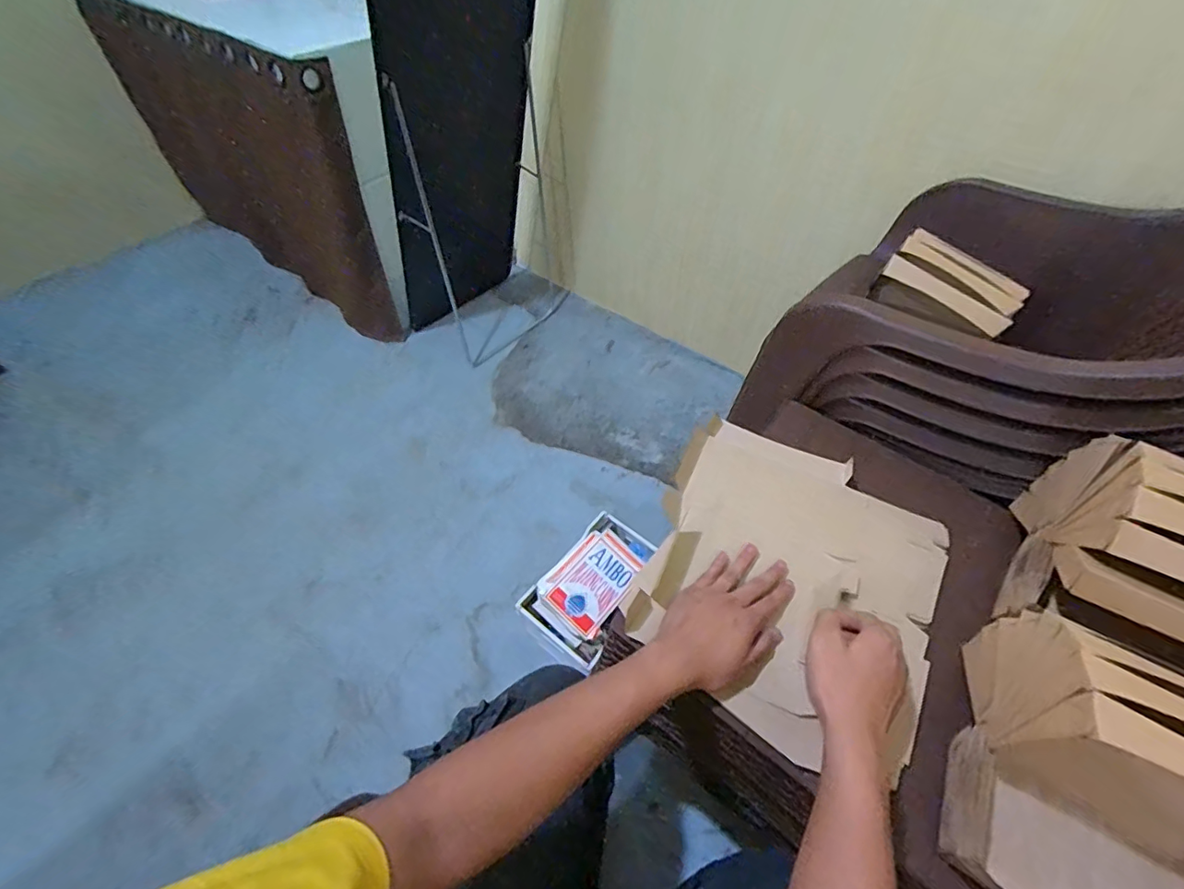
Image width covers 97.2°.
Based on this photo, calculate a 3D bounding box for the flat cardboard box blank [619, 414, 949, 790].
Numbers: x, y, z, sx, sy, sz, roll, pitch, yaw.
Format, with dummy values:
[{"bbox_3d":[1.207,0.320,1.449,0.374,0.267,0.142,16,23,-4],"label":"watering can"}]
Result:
[{"bbox_3d":[0.217,0.139,0.584,0.314,0.029,0.336,26,56,15],"label":"flat cardboard box blank"}]

